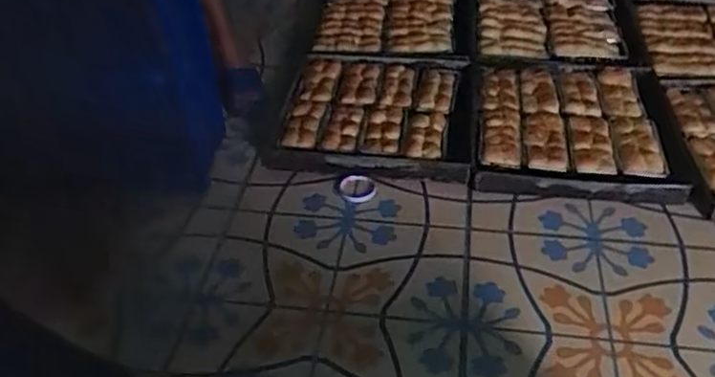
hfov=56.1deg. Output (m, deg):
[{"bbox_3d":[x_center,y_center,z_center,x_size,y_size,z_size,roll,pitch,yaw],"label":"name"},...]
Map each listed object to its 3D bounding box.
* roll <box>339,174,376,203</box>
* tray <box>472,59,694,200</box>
[{"bbox_3d":[0.000,0.000,1.503,0.075,0.024,0.074,-2,43,2],"label":"roll"},{"bbox_3d":[0.492,-0.157,1.556,0.429,0.053,0.458,4,43,7],"label":"tray"}]

